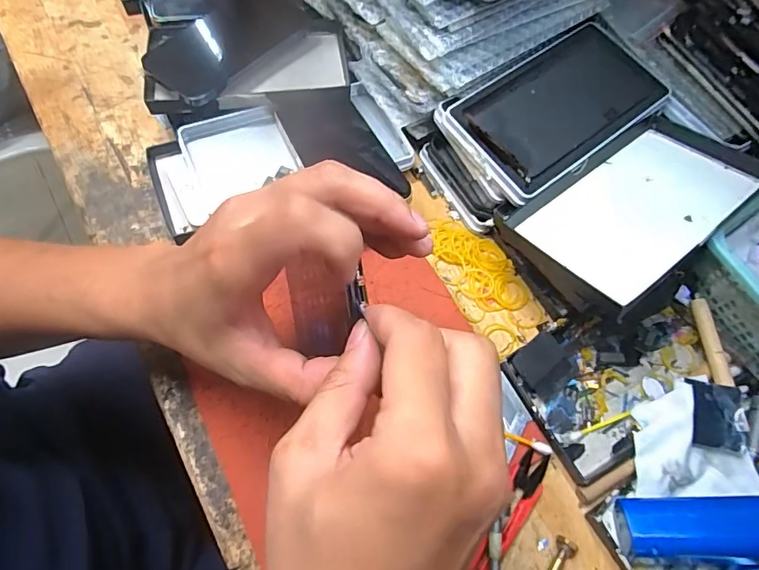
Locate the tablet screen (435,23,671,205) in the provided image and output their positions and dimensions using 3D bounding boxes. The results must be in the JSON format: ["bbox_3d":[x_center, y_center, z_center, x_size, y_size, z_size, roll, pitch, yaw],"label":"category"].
[{"bbox_3d":[0.146,-0.151,0.388,0.175,0.016,0.105,-35,72,-14],"label":"tablet screen"}]

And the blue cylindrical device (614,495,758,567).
[{"bbox_3d":[0.214,0.145,0.282,0.128,0.030,0.036,-9,66,14],"label":"blue cylindrical device"}]

